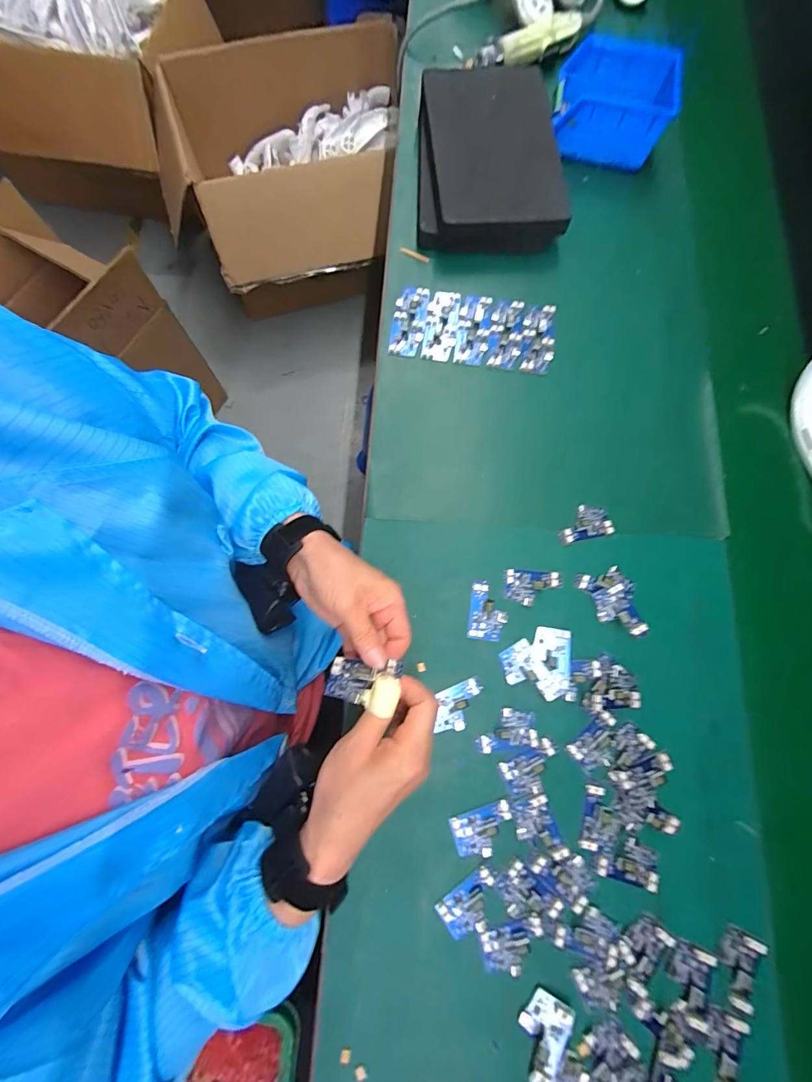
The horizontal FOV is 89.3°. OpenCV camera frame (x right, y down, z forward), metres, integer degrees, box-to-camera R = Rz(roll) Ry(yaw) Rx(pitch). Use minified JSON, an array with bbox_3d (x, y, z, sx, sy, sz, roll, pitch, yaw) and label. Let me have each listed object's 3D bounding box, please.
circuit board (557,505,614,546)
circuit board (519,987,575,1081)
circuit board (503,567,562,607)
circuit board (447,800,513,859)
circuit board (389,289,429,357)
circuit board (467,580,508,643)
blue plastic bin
[{"bbox_3d":[0.188,-0.019,0.437,0.057,0.004,0.035,-13,78,-5],"label":"circuit board"},{"bbox_3d":[0.110,0.407,0.333,0.038,0.006,0.062,21,77,2],"label":"circuit board"},{"bbox_3d":[0.130,0.048,0.419,0.059,0.006,0.035,4,77,-1],"label":"circuit board"},{"bbox_3d":[0.070,0.260,0.368,0.054,0.004,0.036,-16,79,-6],"label":"circuit board"},{"bbox_3d":[0.003,-0.258,0.486,0.038,0.007,0.089,8,77,-1],"label":"circuit board"},{"bbox_3d":[0.083,0.070,0.410,0.038,0.008,0.056,8,77,-1],"label":"circuit board"},{"bbox_3d":[0.263,-0.560,0.531,0.139,0.075,0.123,12,77,0],"label":"blue plastic bin"}]

